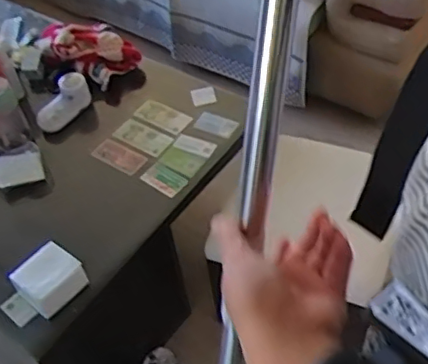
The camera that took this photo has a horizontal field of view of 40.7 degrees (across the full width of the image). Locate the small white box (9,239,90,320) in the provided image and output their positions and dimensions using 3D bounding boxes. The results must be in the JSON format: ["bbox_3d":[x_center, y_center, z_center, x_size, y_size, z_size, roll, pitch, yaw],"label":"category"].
[{"bbox_3d":[-0.288,0.169,1.013,0.092,0.054,0.118,33,60,30],"label":"small white box"}]

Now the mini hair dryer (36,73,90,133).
[{"bbox_3d":[-0.346,-0.181,1.329,0.052,0.075,0.162,20,64,26],"label":"mini hair dryer"}]

